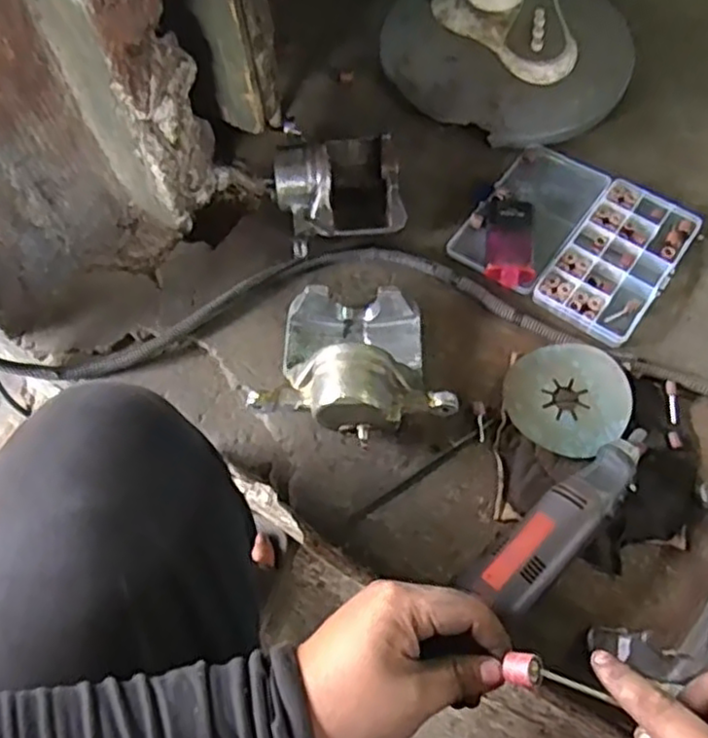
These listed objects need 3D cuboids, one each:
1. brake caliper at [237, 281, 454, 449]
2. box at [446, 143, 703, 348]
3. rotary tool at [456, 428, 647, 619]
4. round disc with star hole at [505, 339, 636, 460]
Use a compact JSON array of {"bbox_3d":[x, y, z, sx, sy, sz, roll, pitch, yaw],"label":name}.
[{"bbox_3d":[-0.001,-0.008,0.611,0.172,0.076,0.130,-1,64,2],"label":"brake caliper"},{"bbox_3d":[0.223,-0.133,0.692,0.198,0.016,0.179,30,69,15],"label":"box"},{"bbox_3d":[0.171,0.124,0.553,0.205,0.046,0.051,-38,69,-15],"label":"rotary tool"},{"bbox_3d":[0.192,0.024,0.617,0.104,0.020,0.110,-1,64,2],"label":"round disc with star hole"}]

